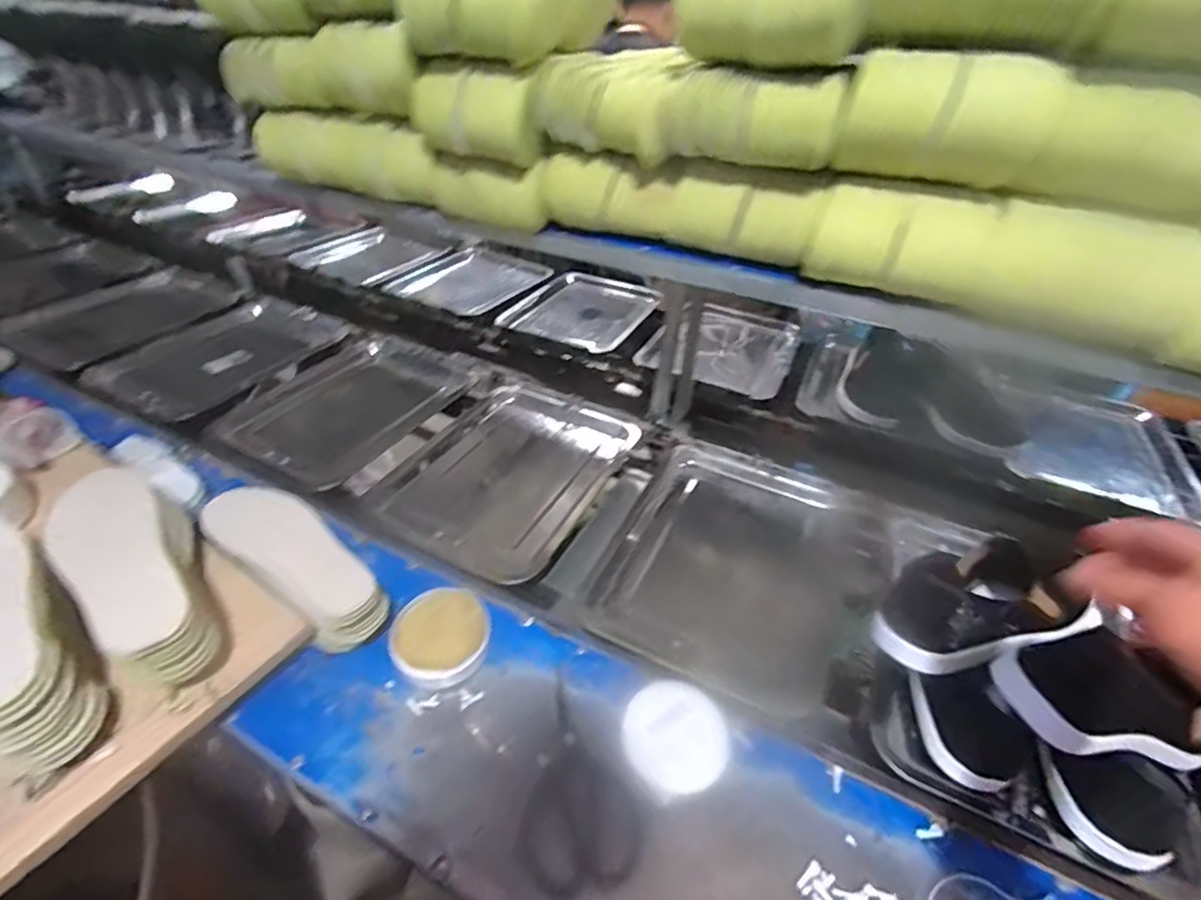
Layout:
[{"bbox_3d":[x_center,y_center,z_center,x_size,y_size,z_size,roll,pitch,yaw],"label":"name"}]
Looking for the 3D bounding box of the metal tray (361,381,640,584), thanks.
[{"bbox_3d":[-0.118,0.025,0.804,0.267,0.046,0.351,19,40,19],"label":"metal tray"}]

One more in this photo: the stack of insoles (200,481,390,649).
[{"bbox_3d":[-0.353,0.134,0.647,0.278,0.076,0.094,27,43,27],"label":"stack of insoles"}]

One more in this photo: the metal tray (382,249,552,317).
[{"bbox_3d":[-0.308,-0.397,1.331,0.299,0.069,0.370,24,42,25],"label":"metal tray"}]

